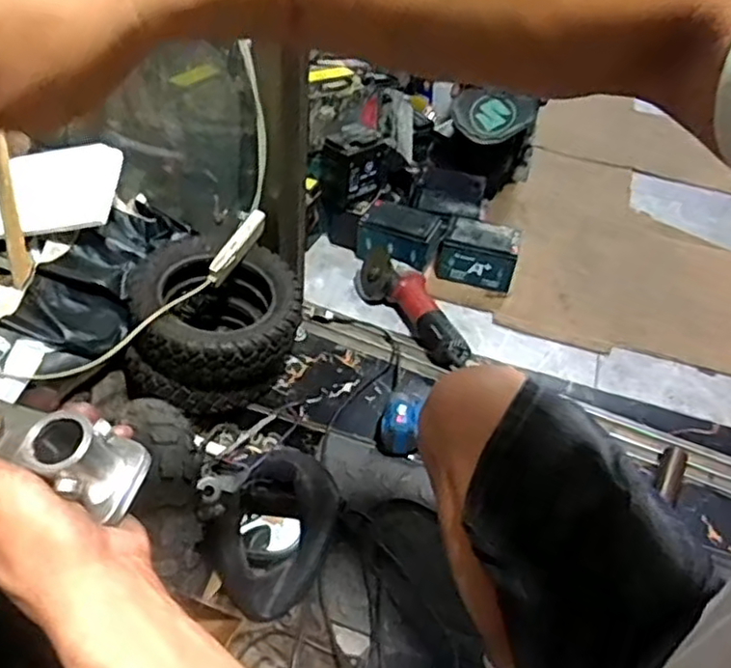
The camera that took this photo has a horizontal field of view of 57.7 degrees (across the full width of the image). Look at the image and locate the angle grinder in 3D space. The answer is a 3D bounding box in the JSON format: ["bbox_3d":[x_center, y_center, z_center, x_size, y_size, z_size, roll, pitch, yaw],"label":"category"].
[{"bbox_3d":[0.088,-0.053,1.244,0.091,0.081,0.316,-19,48,-26],"label":"angle grinder"}]

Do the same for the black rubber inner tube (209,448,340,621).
[{"bbox_3d":[-0.123,0.274,0.932,0.156,0.096,0.219,15,42,9],"label":"black rubber inner tube"}]

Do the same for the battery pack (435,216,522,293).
[{"bbox_3d":[0.233,-0.165,1.369,0.156,0.096,0.106,16,42,10],"label":"battery pack"}]

